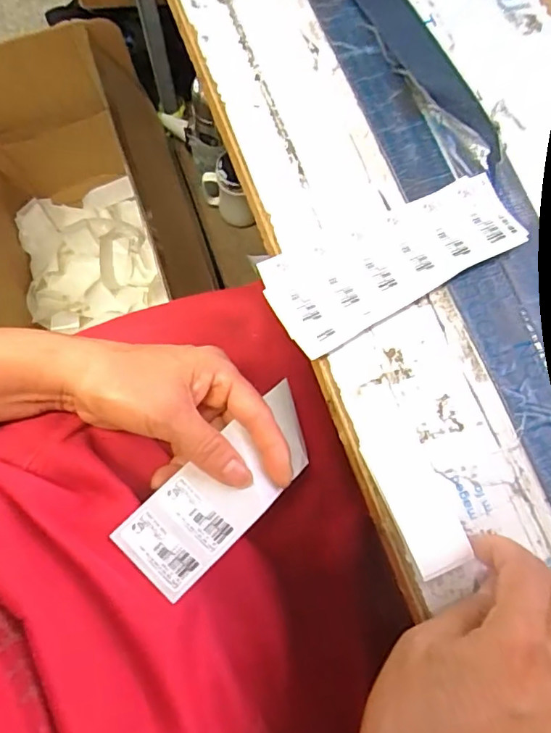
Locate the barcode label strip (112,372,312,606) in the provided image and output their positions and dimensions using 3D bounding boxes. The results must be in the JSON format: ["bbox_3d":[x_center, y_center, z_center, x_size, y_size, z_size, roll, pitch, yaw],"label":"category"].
[{"bbox_3d":[-0.025,0.066,0.308,0.050,0.019,0.141,42,57,10],"label":"barcode label strip"}]

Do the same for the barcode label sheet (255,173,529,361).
[{"bbox_3d":[0.074,-0.064,0.320,0.159,0.011,0.061,-25,76,-6],"label":"barcode label sheet"}]

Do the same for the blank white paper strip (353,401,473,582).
[{"bbox_3d":[0.074,0.066,0.288,0.033,0.004,0.091,-19,70,-11],"label":"blank white paper strip"}]

